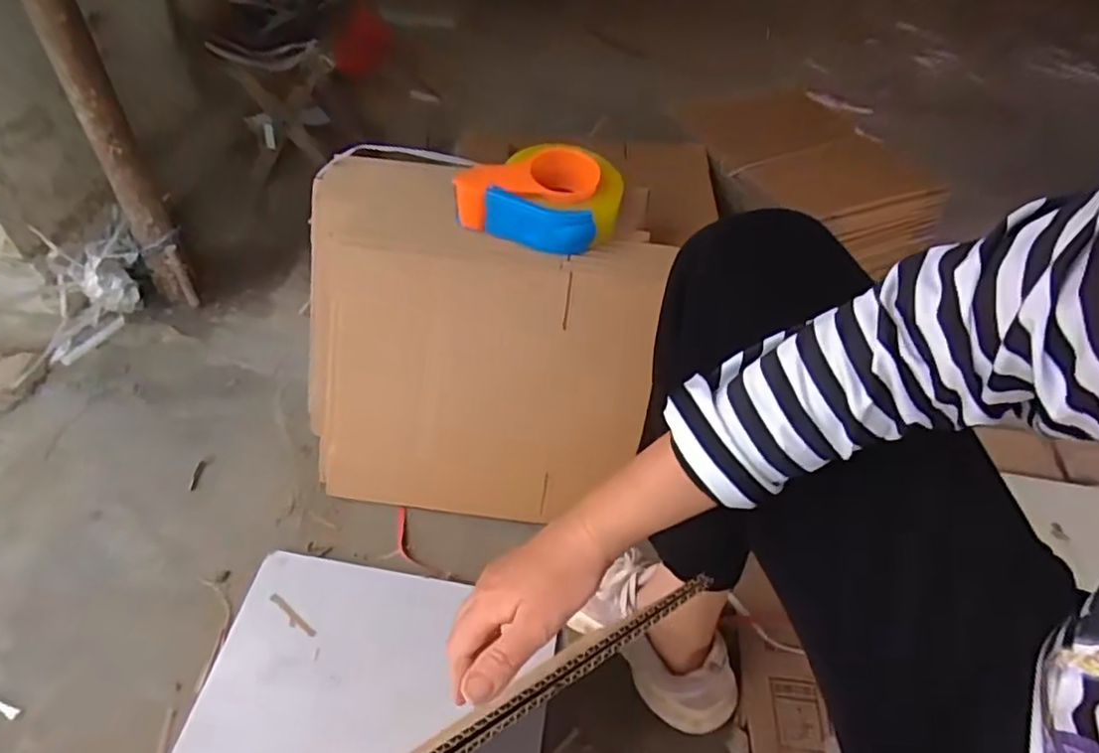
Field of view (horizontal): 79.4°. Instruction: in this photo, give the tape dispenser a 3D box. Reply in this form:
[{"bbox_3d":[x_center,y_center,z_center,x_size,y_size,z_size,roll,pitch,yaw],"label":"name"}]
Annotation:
[{"bbox_3d":[-0.008,-0.204,0.739,0.170,0.065,0.107,13,49,7],"label":"tape dispenser"}]

